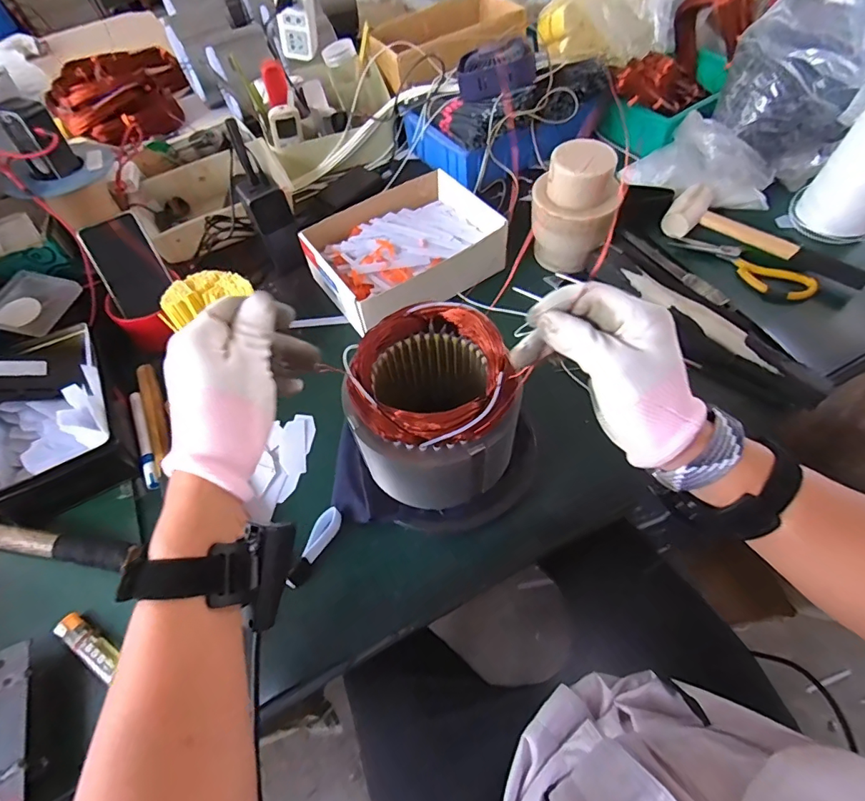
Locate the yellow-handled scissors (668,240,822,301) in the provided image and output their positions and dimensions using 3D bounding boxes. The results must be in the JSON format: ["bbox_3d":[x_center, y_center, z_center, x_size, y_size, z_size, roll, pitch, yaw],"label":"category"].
[{"bbox_3d":[0.424,-0.184,0.644,0.187,0.013,0.054,32,66,22],"label":"yellow-handled scissors"}]

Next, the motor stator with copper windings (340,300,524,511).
[{"bbox_3d":[0.002,0.002,0.425,0.136,0.113,0.139,-14,58,-4],"label":"motor stator with copper windings"}]

